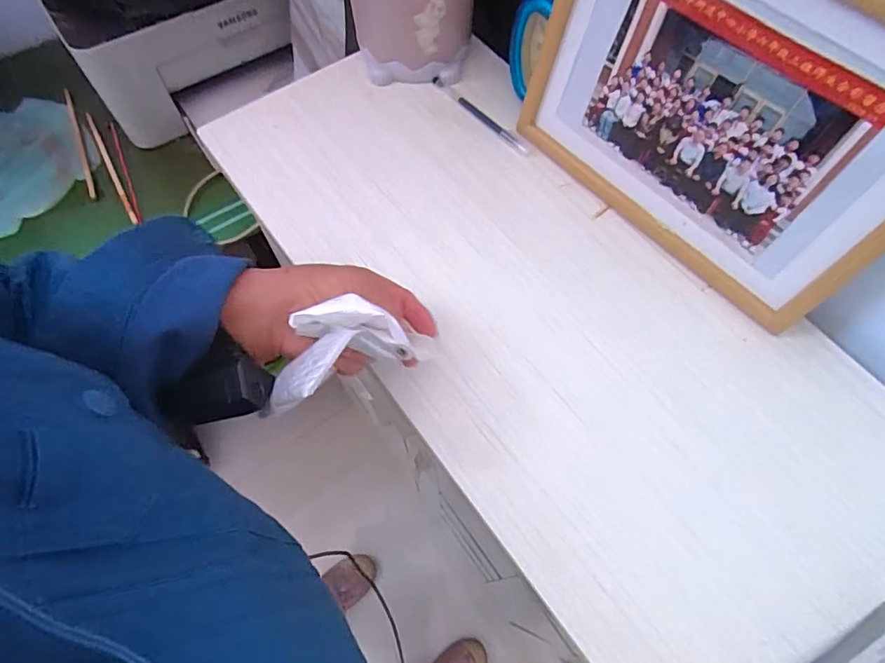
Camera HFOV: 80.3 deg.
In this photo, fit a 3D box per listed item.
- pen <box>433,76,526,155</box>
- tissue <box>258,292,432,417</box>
[{"bbox_3d":[0.054,-0.217,0.554,0.015,0.007,0.100,-38,70,-15],"label":"pen"},{"bbox_3d":[-0.067,0.010,0.337,0.112,0.052,0.053,-29,68,-12],"label":"tissue"}]

